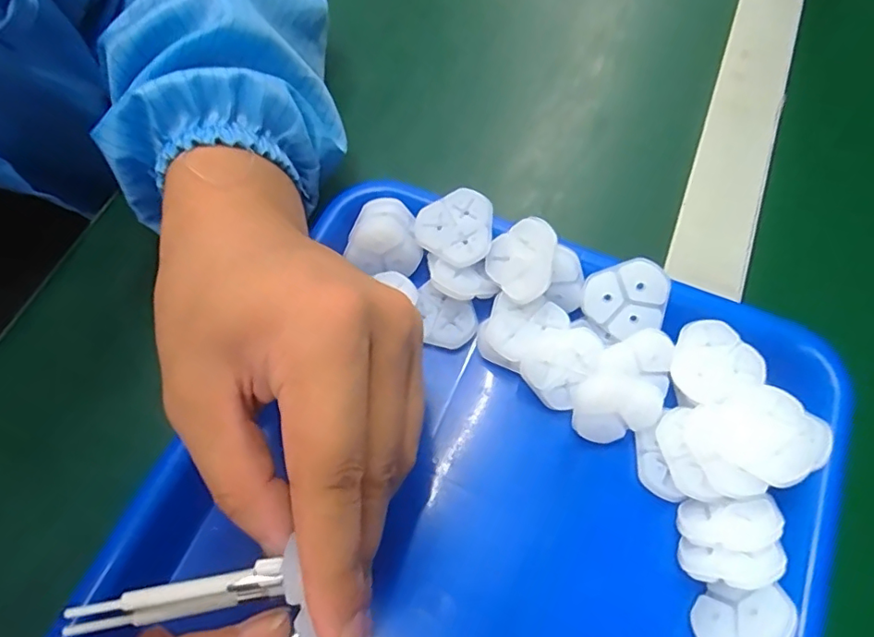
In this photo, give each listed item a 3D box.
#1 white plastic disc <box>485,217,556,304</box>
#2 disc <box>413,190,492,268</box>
[{"bbox_3d":[0.040,-0.027,0.250,0.035,0.006,0.035,-49,58,24],"label":"white plastic disc"},{"bbox_3d":[0.010,-0.042,0.261,0.037,0.004,0.034,-1,83,9],"label":"disc"}]

